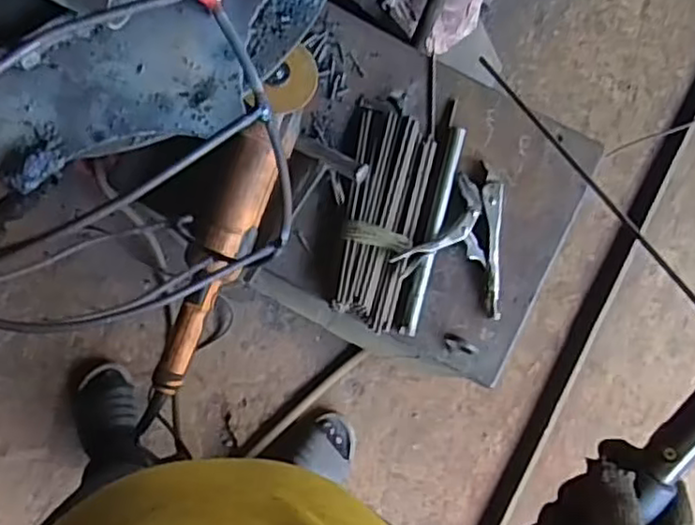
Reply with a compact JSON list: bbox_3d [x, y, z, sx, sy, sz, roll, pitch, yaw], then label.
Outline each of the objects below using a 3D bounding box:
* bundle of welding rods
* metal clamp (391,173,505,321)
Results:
[{"bbox_3d":[0.041,-0.051,0.771,0.088,0.037,0.251,10,80,-5],"label":"bundle of welding rods"},{"bbox_3d":[0.118,-0.023,0.773,0.121,0.020,0.155,6,88,-7],"label":"metal clamp"}]

